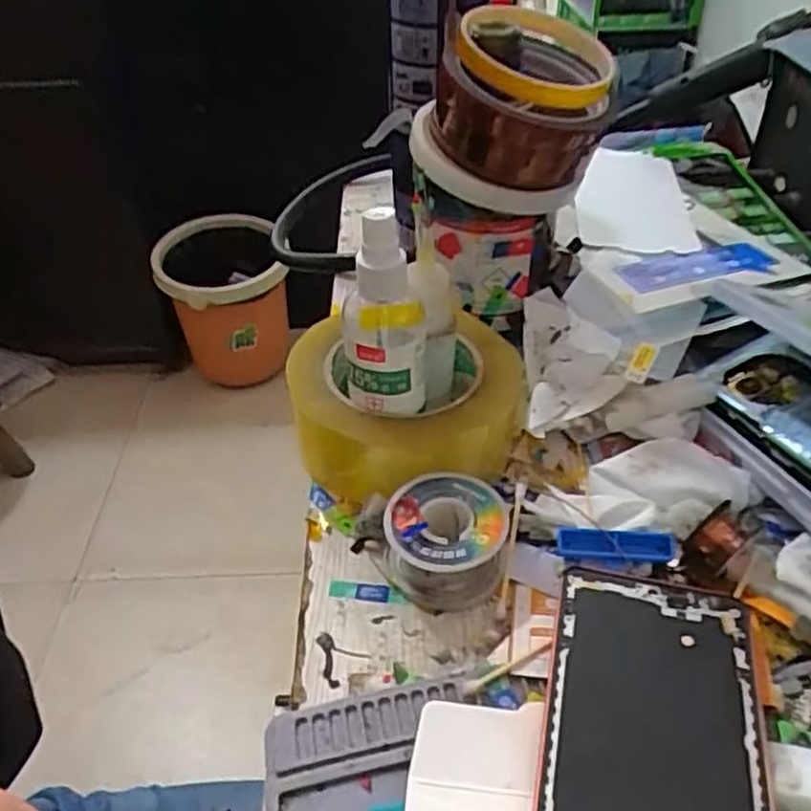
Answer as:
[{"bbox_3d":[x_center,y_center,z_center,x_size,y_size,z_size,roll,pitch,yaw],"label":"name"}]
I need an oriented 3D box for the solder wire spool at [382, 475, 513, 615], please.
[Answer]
[{"bbox_3d":[0.018,0.061,0.335,0.053,0.034,0.051,-1,41,1],"label":"solder wire spool"}]

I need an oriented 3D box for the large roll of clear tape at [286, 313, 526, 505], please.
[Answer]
[{"bbox_3d":[0.000,0.000,0.389,0.124,0.043,0.107,3,41,6],"label":"large roll of clear tape"}]

